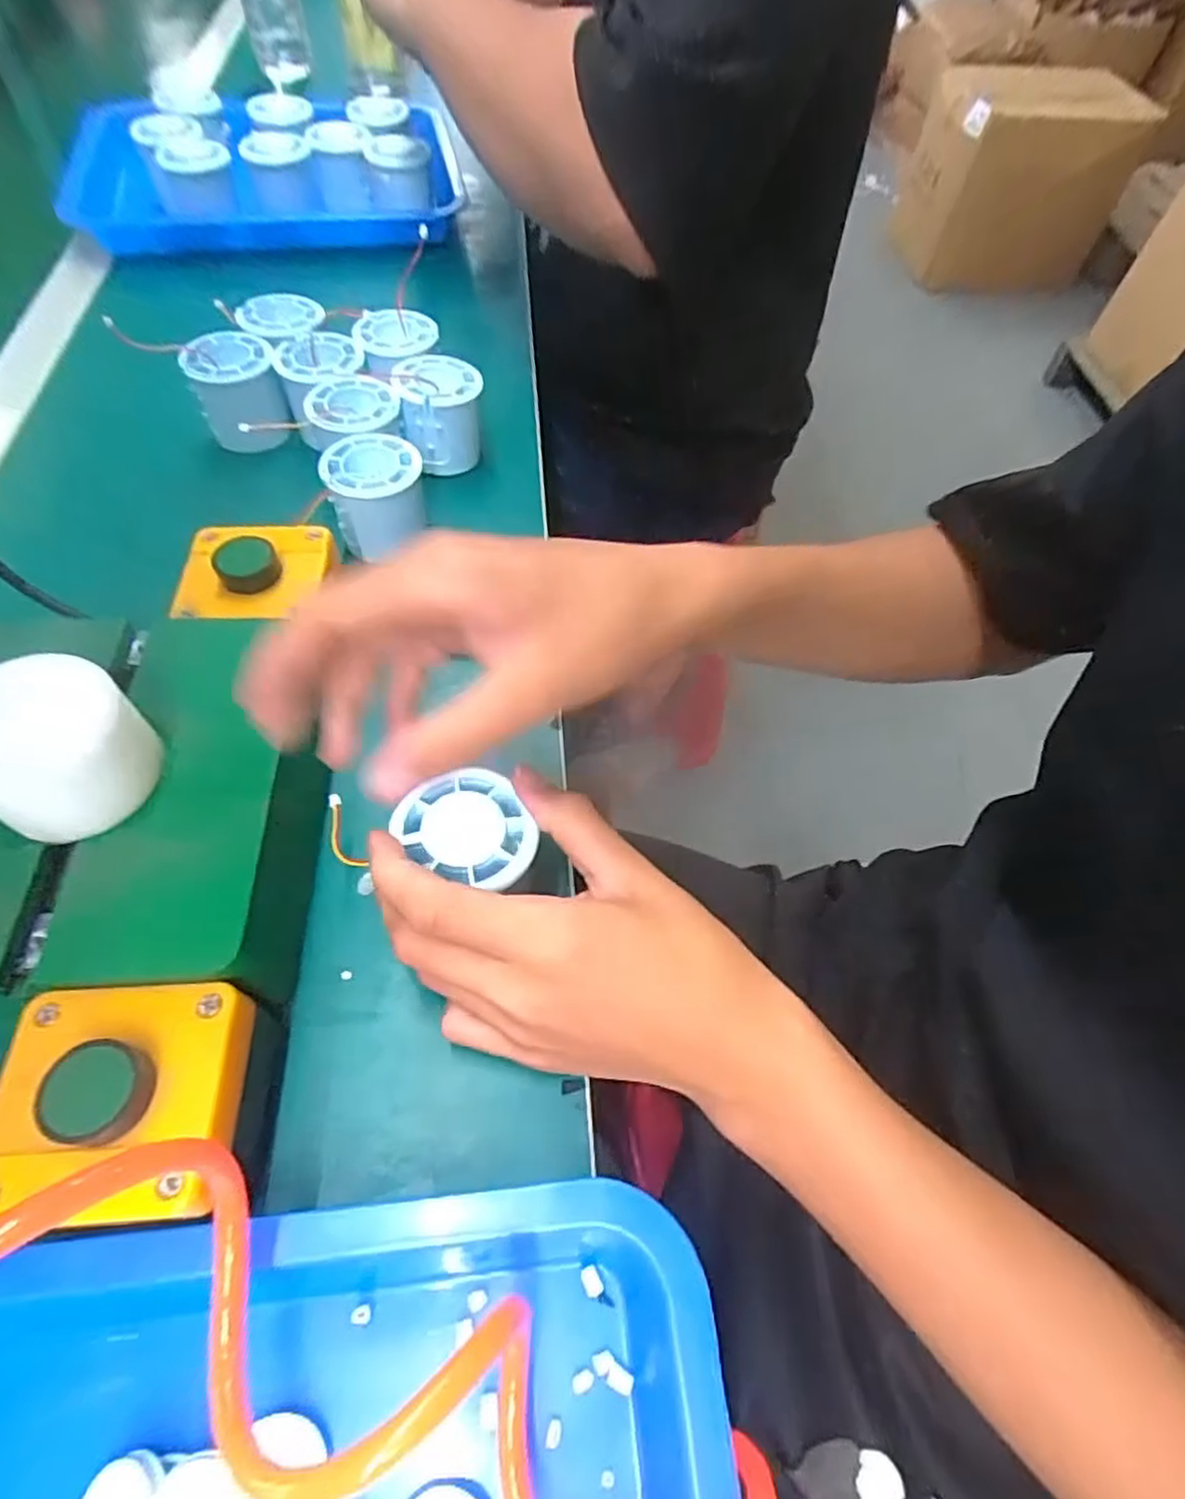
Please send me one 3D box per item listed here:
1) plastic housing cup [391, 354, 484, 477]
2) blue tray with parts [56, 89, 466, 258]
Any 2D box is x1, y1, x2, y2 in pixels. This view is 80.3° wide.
[{"bbox_3d":[-0.098,-0.217,0.458,0.051,0.053,0.048,1,58,-2],"label":"plastic housing cup"},{"bbox_3d":[-0.295,-0.534,0.640,0.328,0.065,0.221,-9,59,-9],"label":"blue tray with parts"}]

